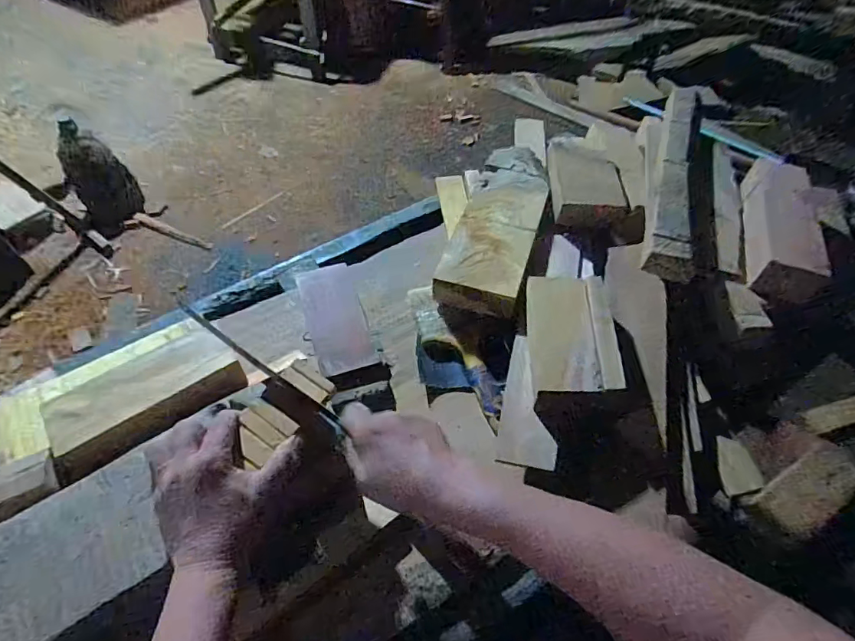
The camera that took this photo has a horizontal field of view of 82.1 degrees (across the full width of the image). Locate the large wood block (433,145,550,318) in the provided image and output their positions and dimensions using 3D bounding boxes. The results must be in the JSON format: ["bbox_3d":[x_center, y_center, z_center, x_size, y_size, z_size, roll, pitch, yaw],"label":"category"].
[{"bbox_3d":[0.104,-0.135,0.659,0.112,0.044,0.313,15,54,11],"label":"large wood block"}]

